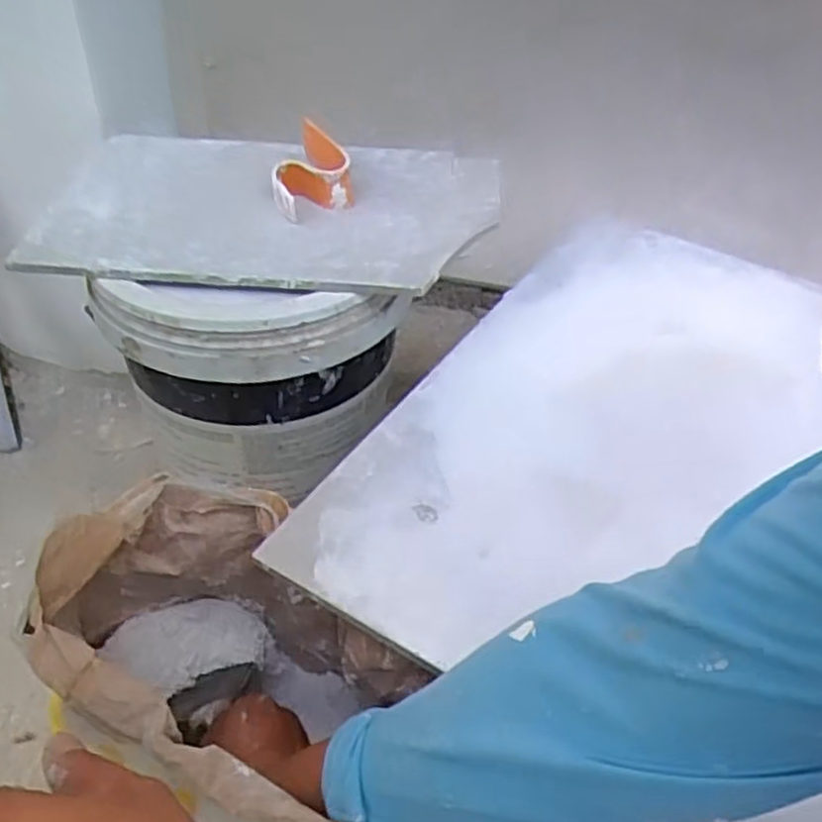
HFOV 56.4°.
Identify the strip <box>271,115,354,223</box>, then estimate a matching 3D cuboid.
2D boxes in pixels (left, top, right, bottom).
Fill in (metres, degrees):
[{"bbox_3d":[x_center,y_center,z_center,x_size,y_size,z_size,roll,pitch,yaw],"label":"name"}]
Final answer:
[{"bbox_3d":[-0.095,-0.236,0.740,0.072,0.047,0.117,-2,43,-6],"label":"strip"}]

